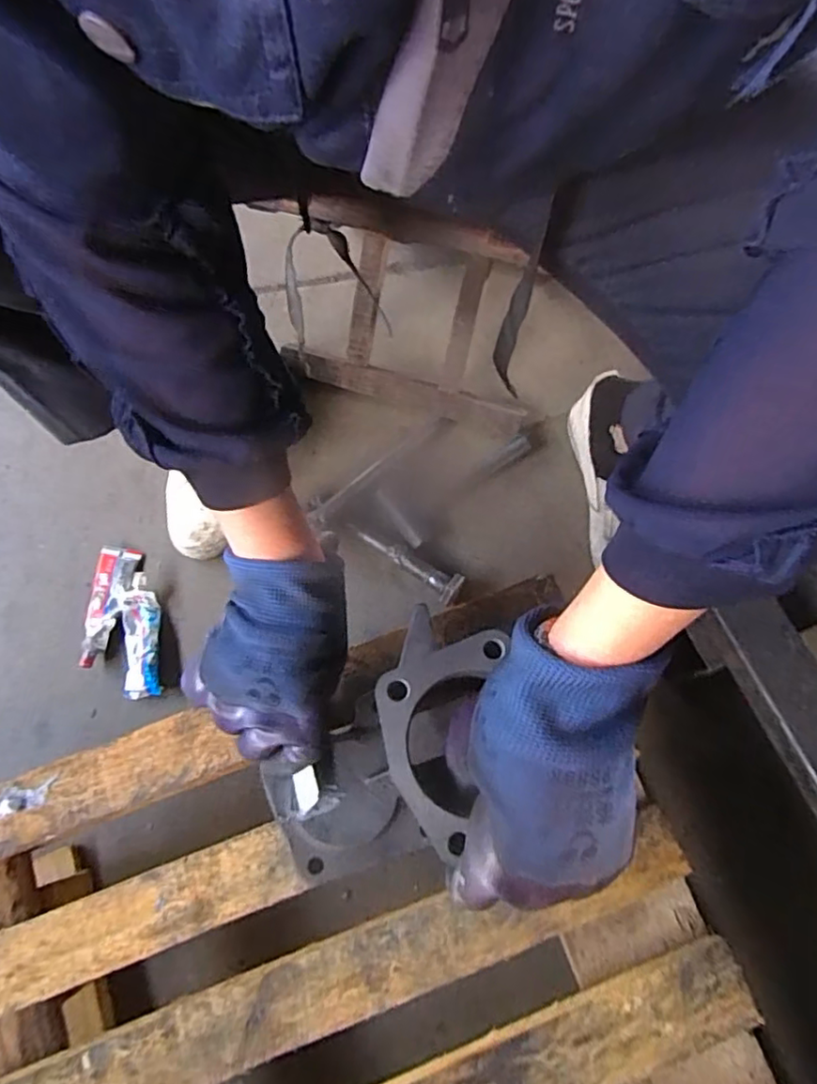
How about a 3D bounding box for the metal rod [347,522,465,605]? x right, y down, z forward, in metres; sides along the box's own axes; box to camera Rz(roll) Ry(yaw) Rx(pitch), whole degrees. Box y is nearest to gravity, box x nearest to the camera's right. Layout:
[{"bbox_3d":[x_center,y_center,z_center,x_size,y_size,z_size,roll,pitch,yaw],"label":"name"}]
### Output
[{"bbox_3d":[-0.009,0.020,0.597,0.125,0.032,0.029,28,74,9],"label":"metal rod"}]

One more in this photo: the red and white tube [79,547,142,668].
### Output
[{"bbox_3d":[-0.302,0.065,0.607,0.037,0.021,0.118,6,72,2],"label":"red and white tube"}]

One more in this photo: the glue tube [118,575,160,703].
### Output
[{"bbox_3d":[-0.260,0.090,0.589,0.035,0.018,0.117,-9,72,-3],"label":"glue tube"}]

